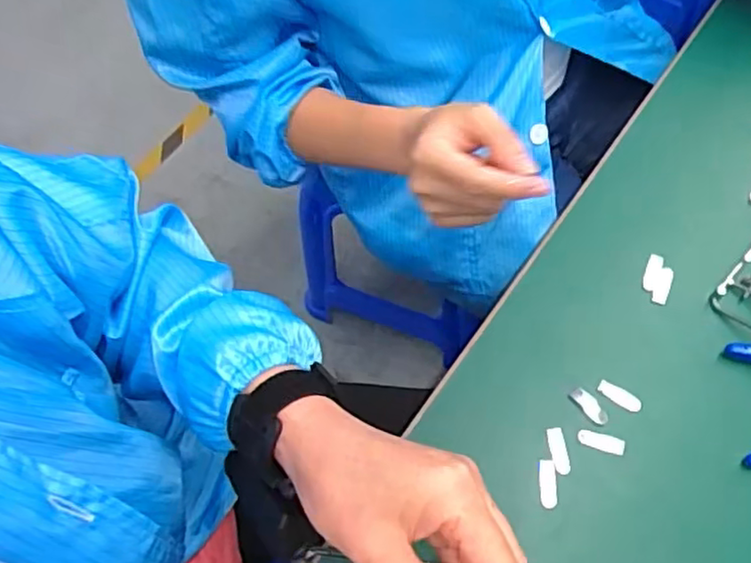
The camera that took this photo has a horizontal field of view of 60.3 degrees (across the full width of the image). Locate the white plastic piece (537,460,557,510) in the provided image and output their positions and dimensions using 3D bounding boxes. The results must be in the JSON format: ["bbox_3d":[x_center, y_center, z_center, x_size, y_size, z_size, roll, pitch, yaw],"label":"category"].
[{"bbox_3d":[0.106,0.125,0.397,0.010,0.004,0.028,0,64,5],"label":"white plastic piece"}]

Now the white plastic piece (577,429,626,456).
[{"bbox_3d":[0.143,0.101,0.408,0.028,0.004,0.010,14,66,11],"label":"white plastic piece"}]

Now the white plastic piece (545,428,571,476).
[{"bbox_3d":[0.115,0.106,0.406,0.010,0.004,0.028,-9,64,0],"label":"white plastic piece"}]

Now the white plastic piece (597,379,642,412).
[{"bbox_3d":[0.159,0.074,0.419,0.028,0.004,0.011,34,72,17],"label":"white plastic piece"}]

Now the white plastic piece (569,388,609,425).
[{"bbox_3d":[0.139,0.080,0.417,0.011,0.004,0.027,-41,70,-14],"label":"white plastic piece"}]

